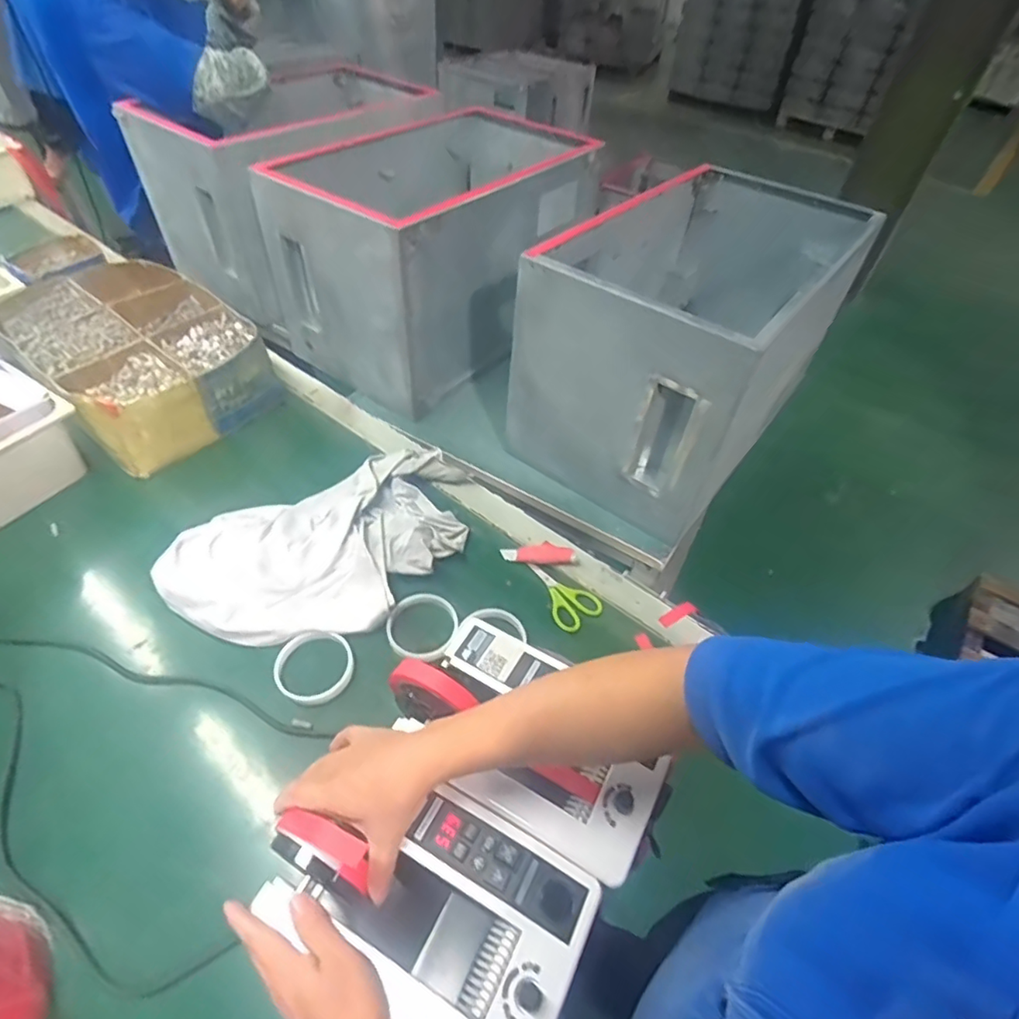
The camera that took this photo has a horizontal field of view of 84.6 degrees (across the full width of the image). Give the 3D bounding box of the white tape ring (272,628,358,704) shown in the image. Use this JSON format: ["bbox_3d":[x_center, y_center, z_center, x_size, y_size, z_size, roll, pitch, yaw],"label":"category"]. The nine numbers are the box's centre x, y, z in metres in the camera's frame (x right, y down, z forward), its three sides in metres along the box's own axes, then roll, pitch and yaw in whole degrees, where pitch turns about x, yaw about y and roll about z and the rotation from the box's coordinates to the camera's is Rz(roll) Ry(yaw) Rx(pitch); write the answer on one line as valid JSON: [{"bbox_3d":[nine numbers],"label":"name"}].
[{"bbox_3d":[-0.219,0.174,0.630,0.083,0.008,0.082,2,49,-3],"label":"white tape ring"}]

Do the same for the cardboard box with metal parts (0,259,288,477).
[{"bbox_3d":[-0.604,-0.250,0.924,0.406,0.130,0.280,33,55,23],"label":"cardboard box with metal parts"}]

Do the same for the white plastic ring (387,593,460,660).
[{"bbox_3d":[-0.103,0.135,0.670,0.079,0.009,0.088,18,50,11],"label":"white plastic ring"}]

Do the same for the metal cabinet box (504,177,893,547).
[{"bbox_3d":[0.298,-0.285,0.882,0.332,0.322,0.571,32,54,22],"label":"metal cabinet box"}]

